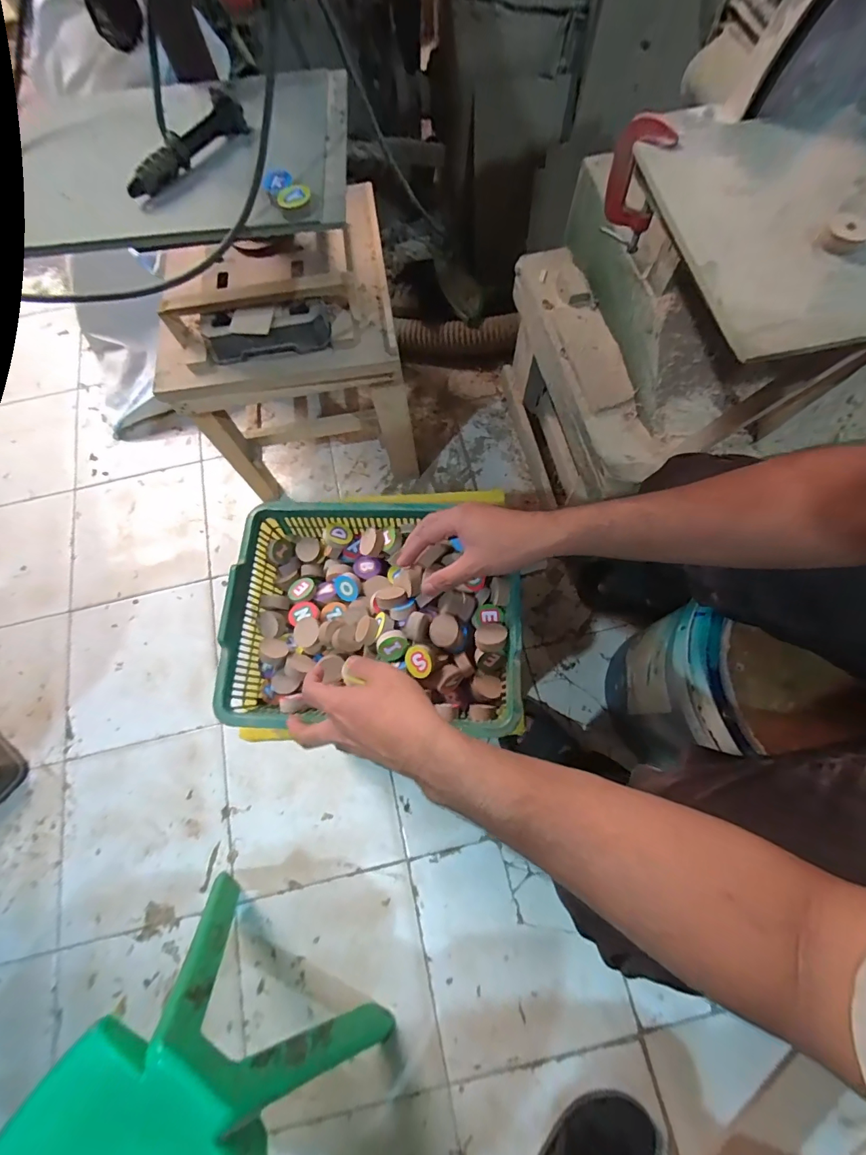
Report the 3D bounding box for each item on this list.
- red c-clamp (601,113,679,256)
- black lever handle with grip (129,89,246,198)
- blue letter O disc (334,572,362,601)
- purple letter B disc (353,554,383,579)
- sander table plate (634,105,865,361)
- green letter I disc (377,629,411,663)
[{"bbox_3d":[0.186,-0.362,0.400,0.050,0.092,0.018,33,76,12],"label":"red c-clamp"},{"bbox_3d":[-0.238,-0.418,0.420,0.033,0.024,0.136,32,76,12],"label":"black lever handle with grip"},{"bbox_3d":[-0.094,0.011,0.476,0.029,0.008,0.030,1,96,13],"label":"blue letter O disc"},{"bbox_3d":[-0.074,-0.012,0.488,0.033,0.006,0.026,7,93,4],"label":"purple letter B disc"},{"bbox_3d":[0.433,-0.314,0.339,0.496,0.019,0.252,-12,72,-1],"label":"sander table plate"},{"bbox_3d":[-0.039,0.068,0.424,0.030,0.009,0.032,-3,110,-9],"label":"green letter I disc"}]

